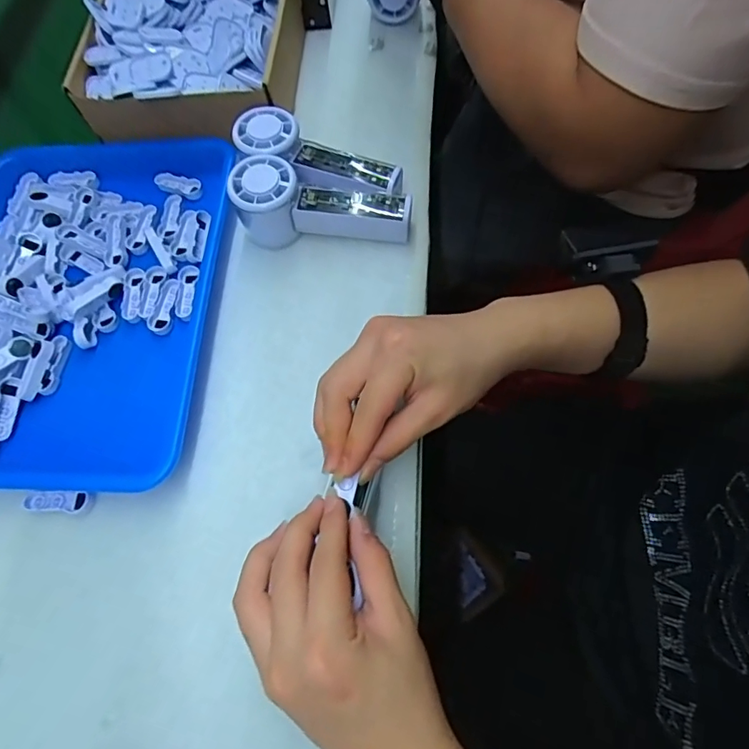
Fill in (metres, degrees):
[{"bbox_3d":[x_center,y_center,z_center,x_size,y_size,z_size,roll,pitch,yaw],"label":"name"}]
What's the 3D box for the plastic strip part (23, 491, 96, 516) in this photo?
[{"bbox_3d":[-0.239,0.097,0.364,0.052,0.006,0.017,-1,67,5],"label":"plastic strip part"}]

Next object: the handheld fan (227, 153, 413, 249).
[{"bbox_3d":[-0.044,-0.145,0.417,0.153,0.048,0.055,6,68,8],"label":"handheld fan"}]

